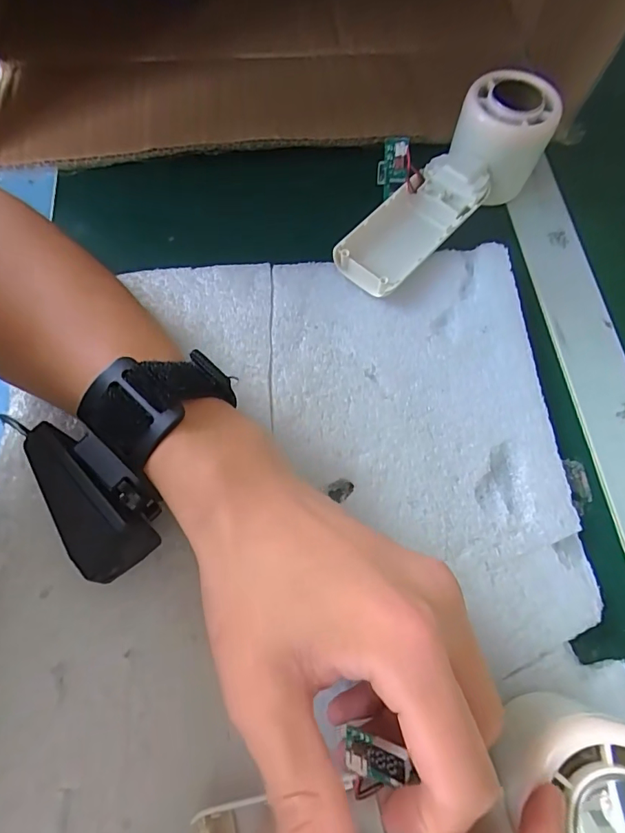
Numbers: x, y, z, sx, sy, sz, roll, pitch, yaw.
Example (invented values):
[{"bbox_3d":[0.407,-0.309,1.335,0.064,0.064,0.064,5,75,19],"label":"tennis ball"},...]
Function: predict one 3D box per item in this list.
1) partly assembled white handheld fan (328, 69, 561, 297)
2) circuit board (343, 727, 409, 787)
[{"bbox_3d":[0.075,-0.144,0.276,0.159,0.043,0.064,-42,76,-16],"label":"partly assembled white handheld fan"},{"bbox_3d":[0.019,0.113,0.153,0.007,0.029,0.012,4,66,-30],"label":"circuit board"}]

